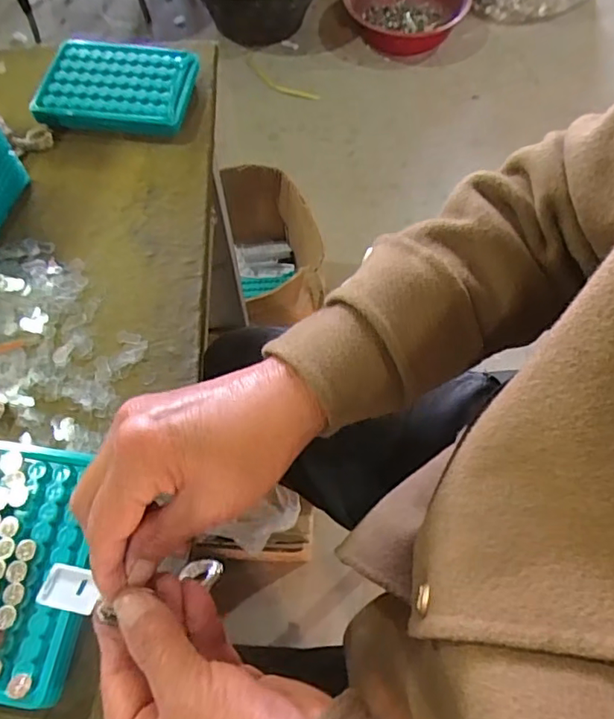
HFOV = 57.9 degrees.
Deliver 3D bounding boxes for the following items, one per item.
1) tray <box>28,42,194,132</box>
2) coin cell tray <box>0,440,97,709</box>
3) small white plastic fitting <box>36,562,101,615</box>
[{"bbox_3d":[-0.168,-0.243,0.500,0.128,0.029,0.093,3,62,1],"label":"tray"},{"bbox_3d":[-0.172,0.114,0.316,0.097,0.025,0.130,6,62,2],"label":"coin cell tray"},{"bbox_3d":[-0.114,0.111,0.269,0.027,0.006,0.020,11,63,5],"label":"small white plastic fitting"}]

